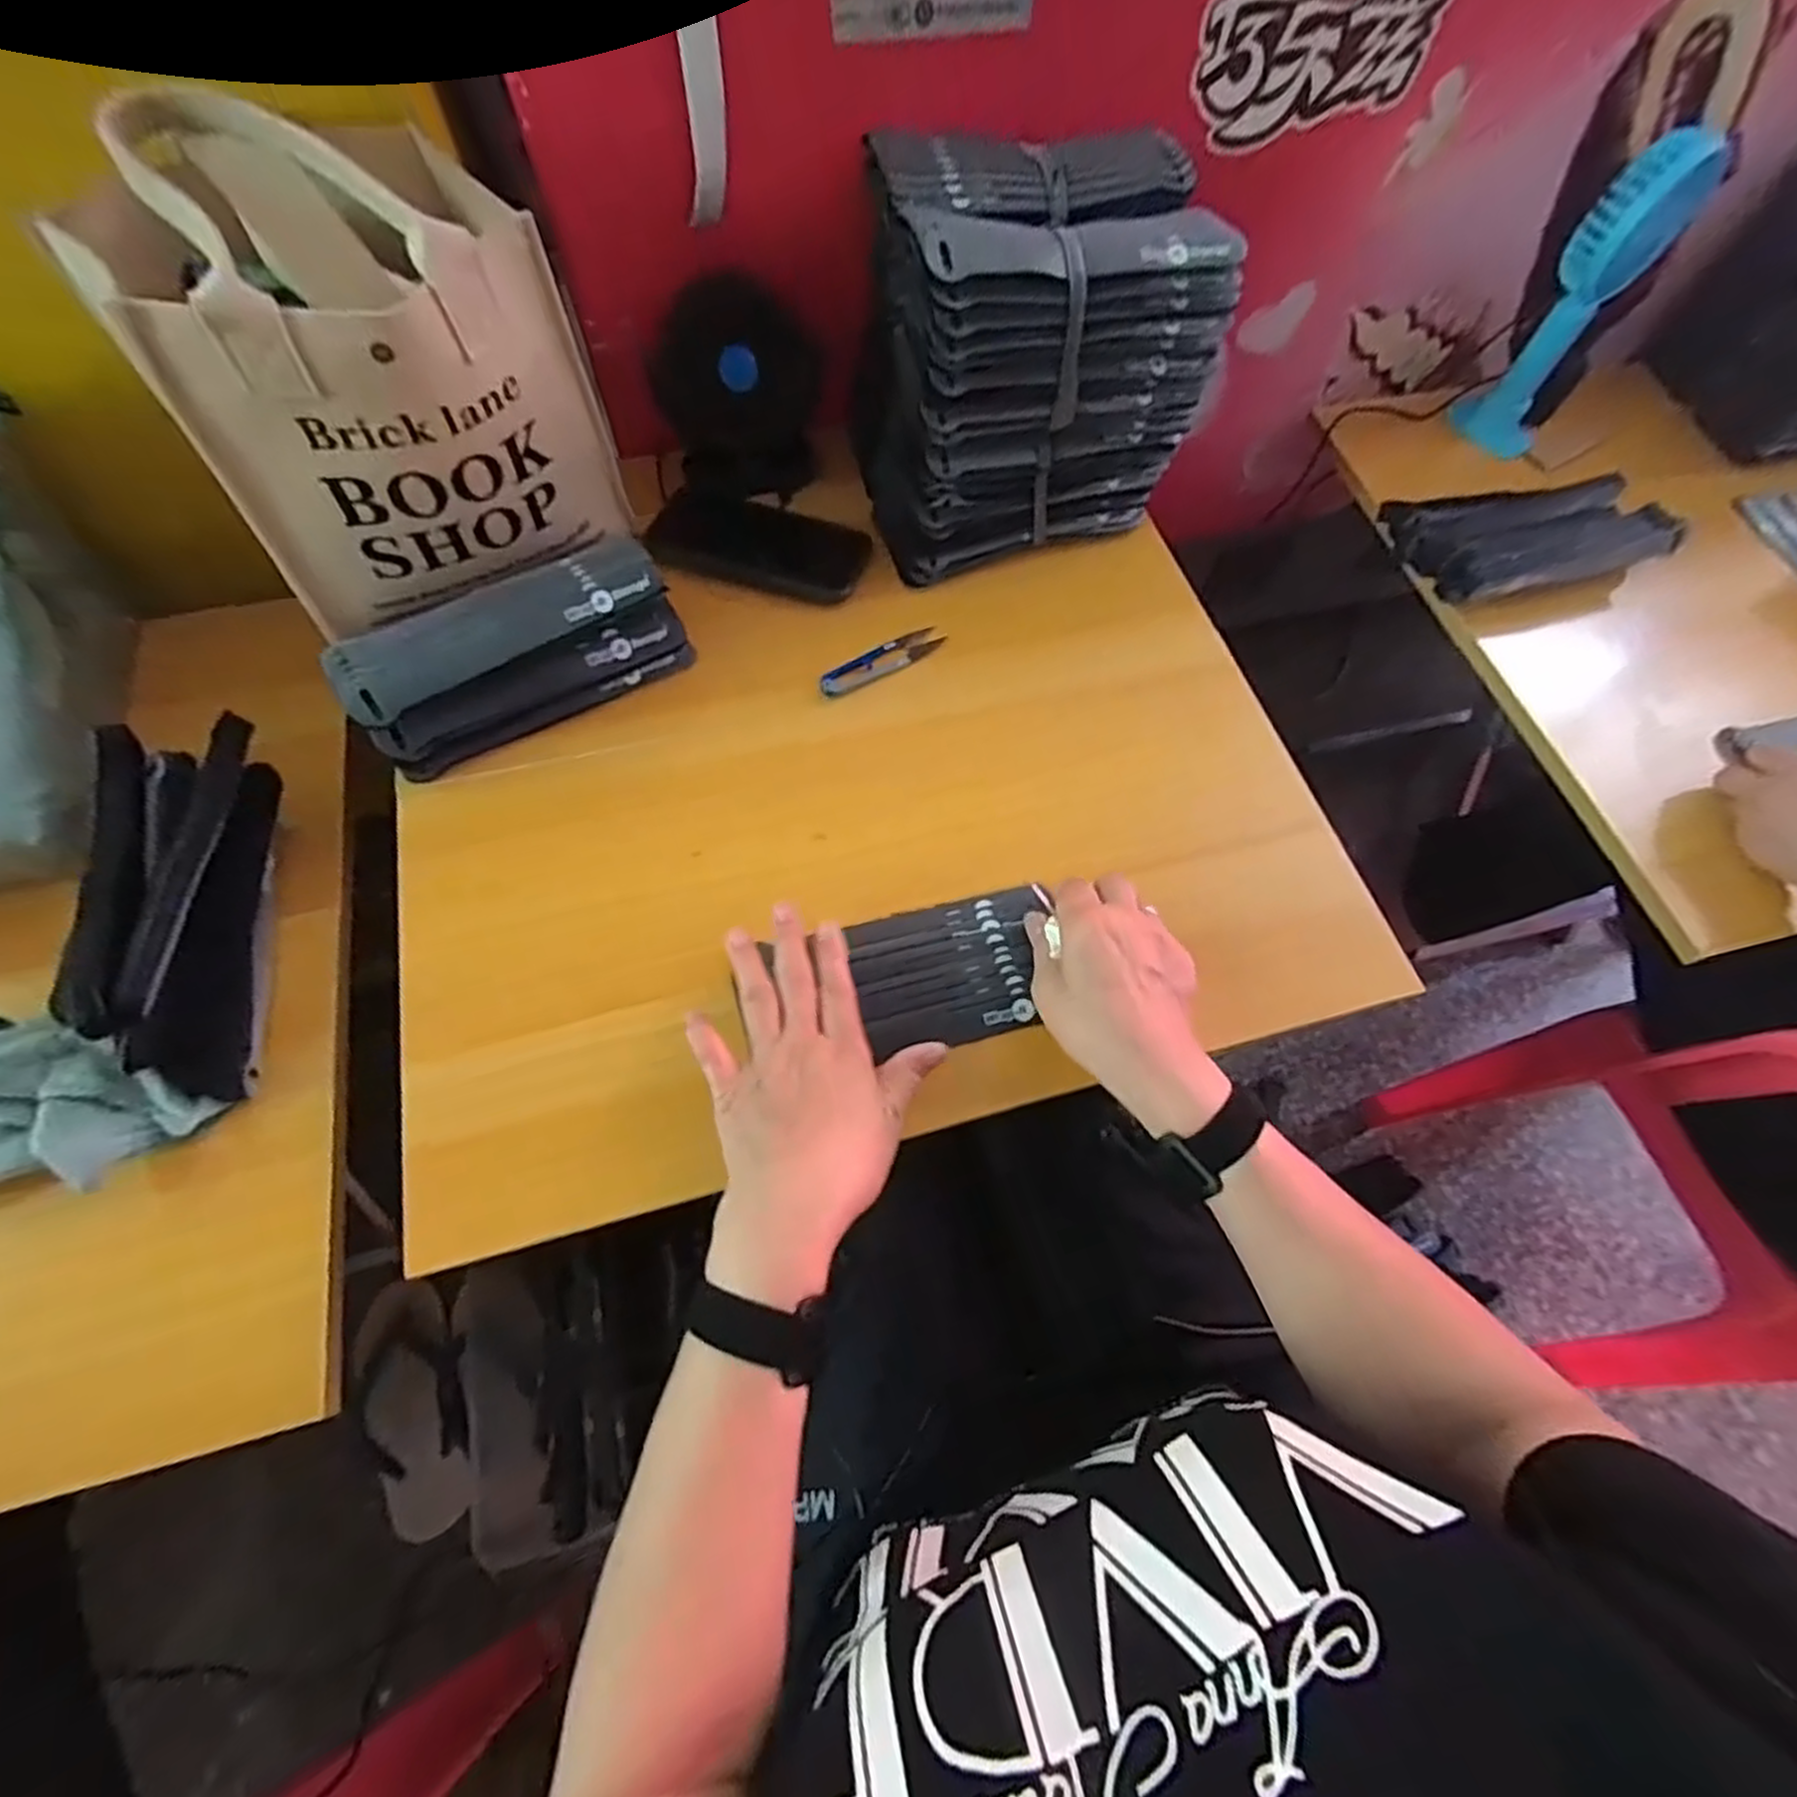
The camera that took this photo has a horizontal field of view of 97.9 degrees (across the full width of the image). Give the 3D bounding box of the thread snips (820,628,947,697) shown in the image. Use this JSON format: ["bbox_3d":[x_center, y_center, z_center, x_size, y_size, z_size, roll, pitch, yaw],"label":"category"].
[{"bbox_3d":[-0.013,-0.173,0.572,0.099,0.008,0.025,-31,71,-15],"label":"thread snips"}]

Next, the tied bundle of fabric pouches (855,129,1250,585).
[{"bbox_3d":[0.086,-0.387,0.563,0.215,0.189,0.182,-16,67,-10],"label":"tied bundle of fabric pouches"}]

